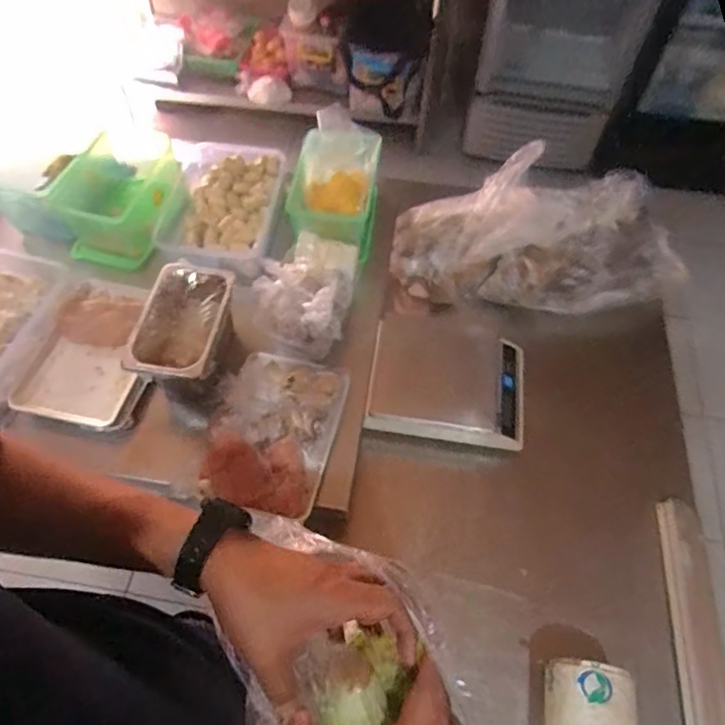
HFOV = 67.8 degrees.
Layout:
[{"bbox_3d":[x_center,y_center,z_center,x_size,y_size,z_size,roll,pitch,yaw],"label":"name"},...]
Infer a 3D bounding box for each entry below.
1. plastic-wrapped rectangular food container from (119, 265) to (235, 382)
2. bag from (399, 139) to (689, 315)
[{"bbox_3d":[-0.241,-0.059,0.725,0.112,0.039,0.190,6,59,2],"label":"plastic-wrapped rectangular food container"},{"bbox_3d":[0.289,-0.200,0.898,0.469,0.205,0.180,1,59,-1],"label":"bag"}]

